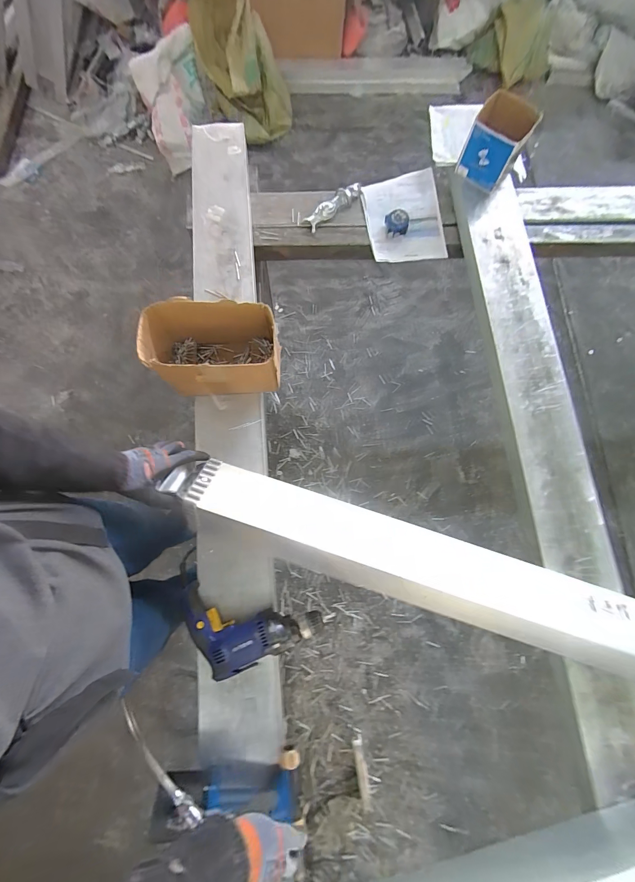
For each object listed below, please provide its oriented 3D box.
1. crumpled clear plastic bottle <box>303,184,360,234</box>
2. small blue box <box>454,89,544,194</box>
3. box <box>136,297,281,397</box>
[{"bbox_3d":[0.048,-0.670,0.971,0.198,0.037,0.051,-44,80,-11],"label":"crumpled clear plastic bottle"},{"bbox_3d":[0.463,-0.775,0.894,0.133,0.145,0.107,28,77,6],"label":"small blue box"},{"bbox_3d":[-0.211,-0.181,0.718,0.261,0.150,0.153,-1,76,-1],"label":"box"}]

